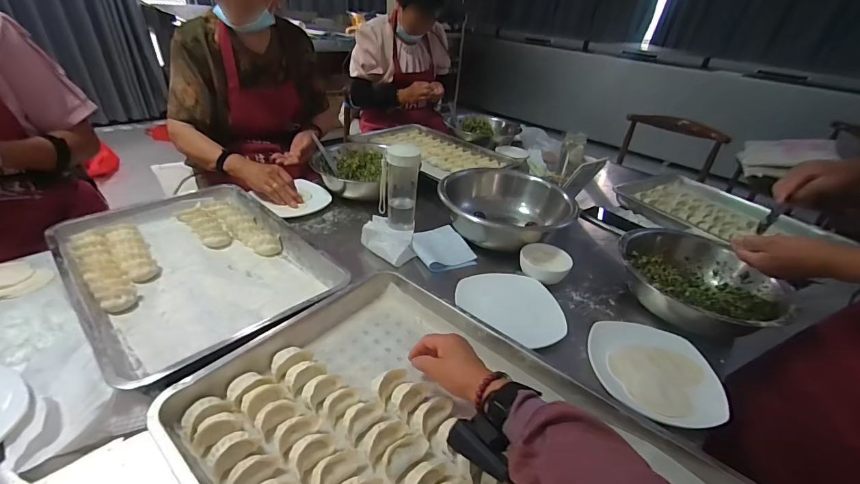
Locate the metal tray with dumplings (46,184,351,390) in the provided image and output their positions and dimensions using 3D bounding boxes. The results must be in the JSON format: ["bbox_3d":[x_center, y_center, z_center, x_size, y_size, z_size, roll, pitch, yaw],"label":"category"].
[{"bbox_3d":[-0.419,0.031,0.691,0.511,0.050,0.342,30,41,34],"label":"metal tray with dumplings"}]

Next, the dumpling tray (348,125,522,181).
[{"bbox_3d":[0.005,-0.328,1.355,0.362,0.037,0.522,-21,40,-33],"label":"dumpling tray"}]

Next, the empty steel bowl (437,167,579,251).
[{"bbox_3d":[0.176,-0.088,0.898,0.259,0.100,0.242,31,40,34],"label":"empty steel bowl"}]

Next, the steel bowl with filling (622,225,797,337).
[{"bbox_3d":[0.518,0.078,0.739,0.265,0.108,0.265,4,33,-3],"label":"steel bowl with filling"}]

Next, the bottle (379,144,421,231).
[{"bbox_3d":[-0.070,-0.111,0.871,0.087,0.202,0.062,1,33,-8],"label":"bottle"}]

